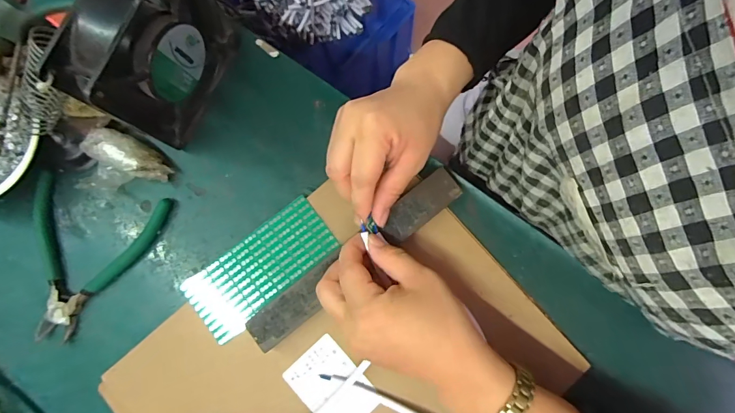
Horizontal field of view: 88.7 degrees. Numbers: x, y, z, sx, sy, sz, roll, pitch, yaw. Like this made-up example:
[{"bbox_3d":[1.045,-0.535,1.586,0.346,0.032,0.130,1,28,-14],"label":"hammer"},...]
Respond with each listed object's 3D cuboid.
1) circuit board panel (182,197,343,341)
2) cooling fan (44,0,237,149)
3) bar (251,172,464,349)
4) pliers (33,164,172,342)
[{"bbox_3d":[-0.090,0.053,0.319,0.129,0.007,0.061,-36,81,-1],"label":"circuit board panel"},{"bbox_3d":[-0.160,-0.118,0.292,0.040,0.125,0.117,23,82,5],"label":"cooling fan"},{"bbox_3d":[-0.009,0.041,0.311,0.204,0.024,0.031,-38,82,-8],"label":"bar"},{"bbox_3d":[-0.241,0.046,0.318,0.112,0.012,0.131,14,81,4],"label":"pliers"}]

